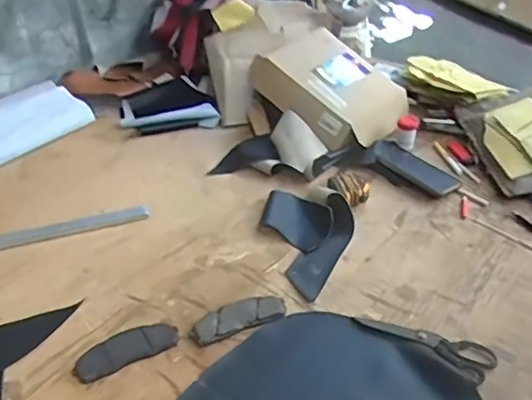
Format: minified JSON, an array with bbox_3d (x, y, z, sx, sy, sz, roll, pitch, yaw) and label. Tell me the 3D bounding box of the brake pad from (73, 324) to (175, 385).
[{"bbox_3d":[-0.195,0.211,0.785,0.143,0.015,0.054,-23,42,-27],"label":"brake pad"}]

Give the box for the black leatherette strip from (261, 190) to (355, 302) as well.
[{"bbox_3d":[0.070,0.057,0.969,0.163,0.052,0.268,3,37,5],"label":"black leatherette strip"}]

